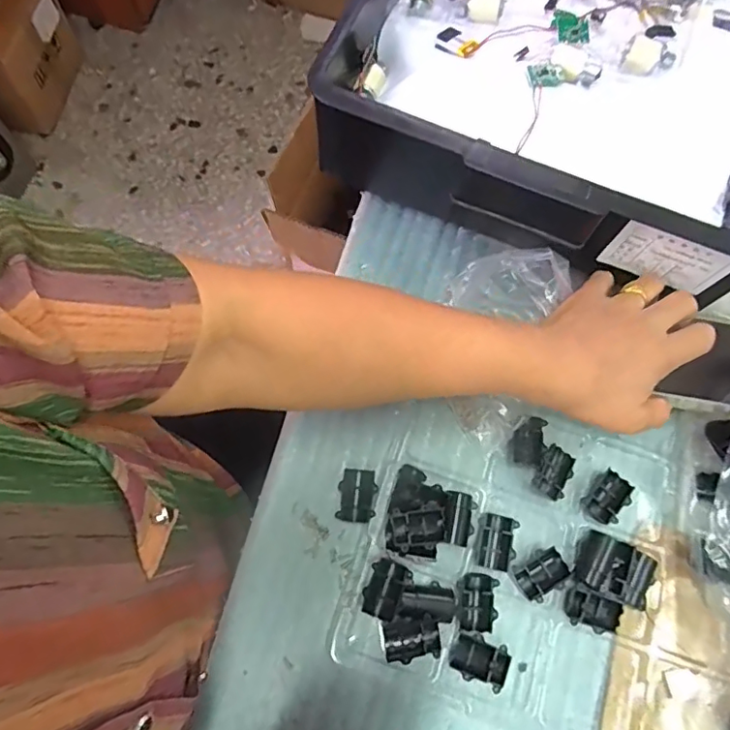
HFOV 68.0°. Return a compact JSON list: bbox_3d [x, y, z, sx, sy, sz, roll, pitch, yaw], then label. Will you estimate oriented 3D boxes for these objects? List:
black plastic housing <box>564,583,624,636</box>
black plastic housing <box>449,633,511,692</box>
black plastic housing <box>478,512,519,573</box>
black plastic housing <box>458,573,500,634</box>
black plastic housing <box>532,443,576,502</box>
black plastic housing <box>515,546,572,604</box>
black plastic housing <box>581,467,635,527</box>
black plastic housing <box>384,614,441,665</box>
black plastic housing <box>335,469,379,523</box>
[{"bbox_3d":[0.159,0.174,0.383,0.039,0.014,0.025,28,75,6],"label":"black plastic housing"},{"bbox_3d":[0.078,0.201,0.372,0.037,0.018,0.028,24,75,5],"label":"black plastic housing"},{"bbox_3d":[0.096,0.129,0.394,0.024,0.014,0.038,9,74,1],"label":"black plastic housing"},{"bbox_3d":[0.078,0.164,0.375,0.024,0.019,0.037,3,74,-1],"label":"black plastic housing"},{"bbox_3d":[0.142,0.081,0.409,0.026,0.010,0.037,29,75,6],"label":"black plastic housing"},{"bbox_3d":[0.126,0.149,0.387,0.037,0.016,0.026,-29,77,-9],"label":"black plastic housing"},{"bbox_3d":[0.182,0.101,0.408,0.026,0.014,0.037,40,77,9],"label":"black plastic housing"},{"bbox_3d":[0.032,0.188,0.371,0.038,0.016,0.027,-10,75,-5],"label":"black plastic housing"},{"bbox_3d":[-0.006,0.096,0.398,0.028,0.011,0.037,5,74,-1],"label":"black plastic housing"}]

